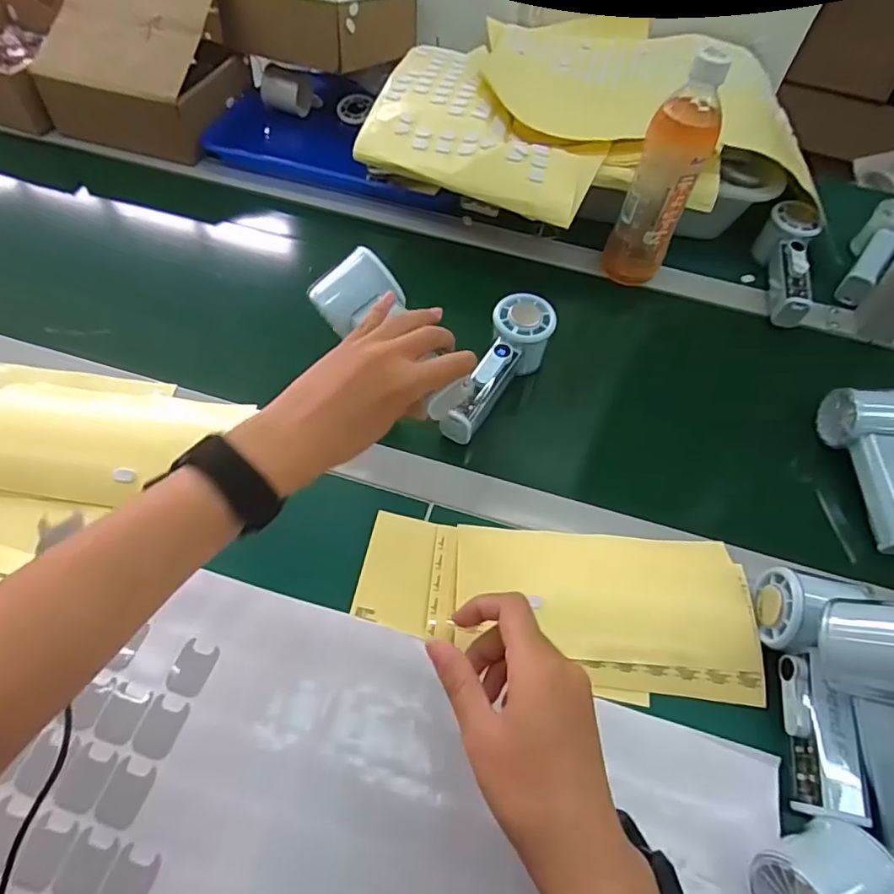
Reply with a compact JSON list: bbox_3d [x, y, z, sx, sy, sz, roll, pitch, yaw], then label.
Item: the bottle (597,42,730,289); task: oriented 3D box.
[{"bbox_3d":[0.220,-0.269,0.555,0.064,0.222,0.054,24,58,11],"label":"bottle"}]

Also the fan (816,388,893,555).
[{"bbox_3d":[0.385,0.020,0.484,0.047,0.054,0.150,0,67,-4],"label":"fan"}]

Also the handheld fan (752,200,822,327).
[{"bbox_3d":[0.389,-0.204,0.625,0.052,0.054,0.153,10,70,3],"label":"handheld fan"}]

